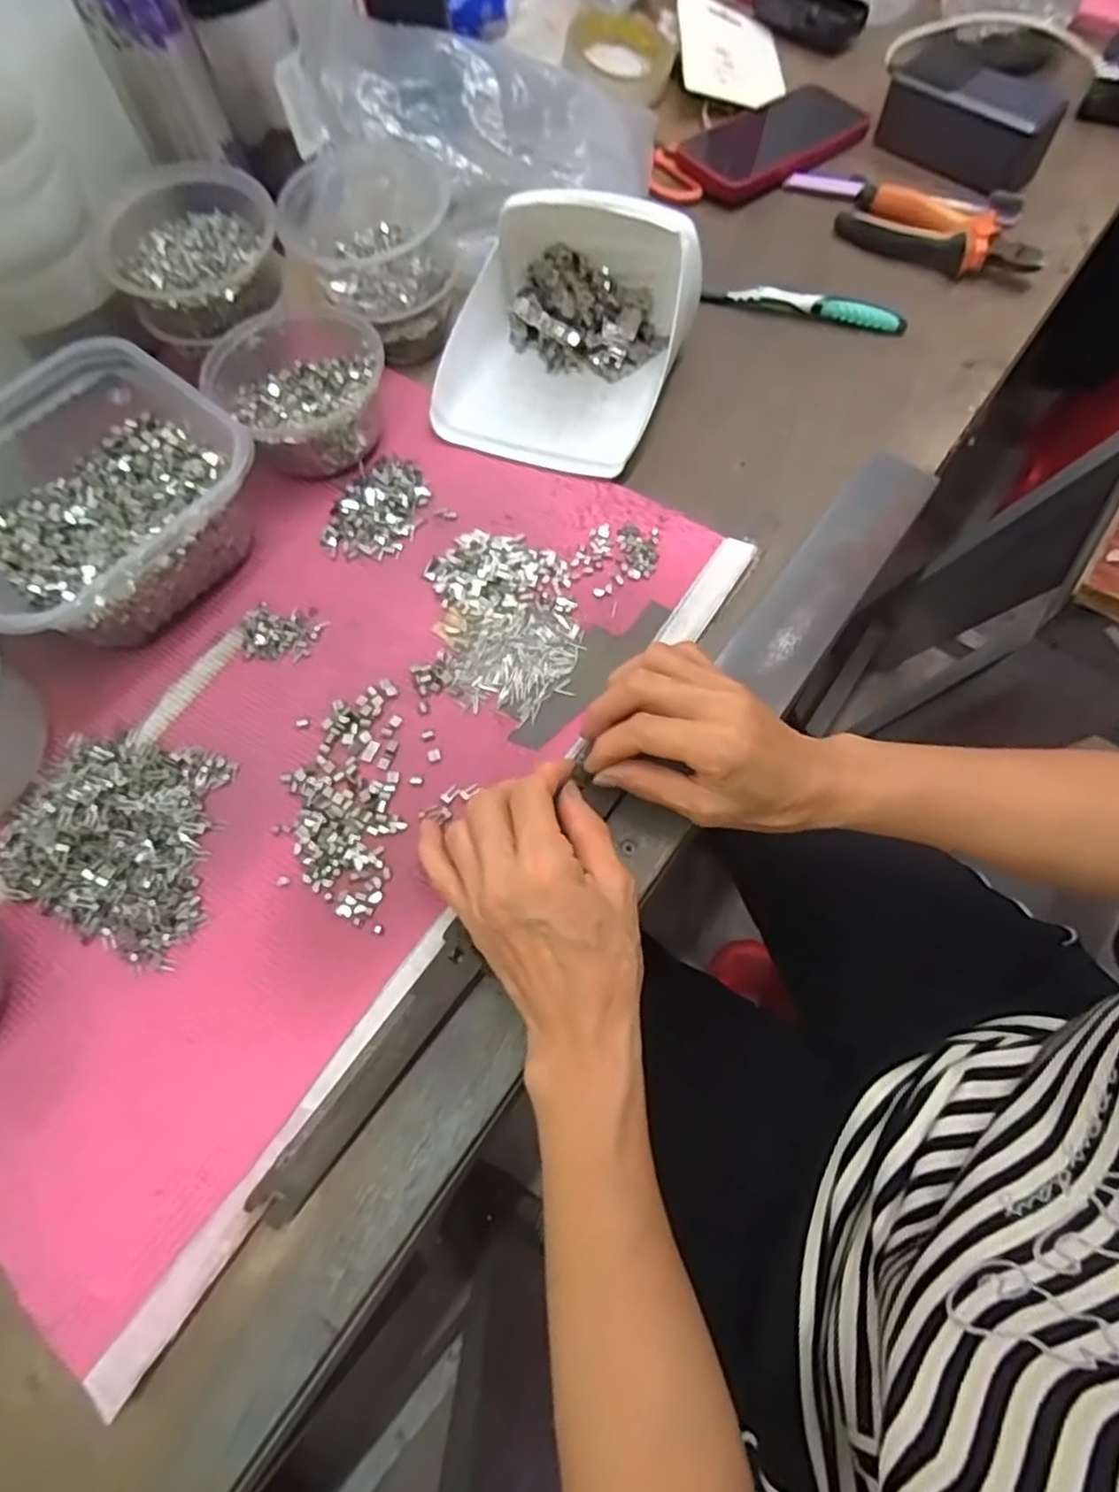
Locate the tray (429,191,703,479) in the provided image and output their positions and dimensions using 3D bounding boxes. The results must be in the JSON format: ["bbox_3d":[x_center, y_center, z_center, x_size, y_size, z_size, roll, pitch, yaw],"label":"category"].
[{"bbox_3d":[0.003,-0.285,0.473,0.160,0.079,0.173,14,69,10],"label":"tray"}]

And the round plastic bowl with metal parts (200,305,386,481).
[{"bbox_3d":[-0.172,-0.246,0.478,0.109,0.037,0.130,-38,70,-12],"label":"round plastic bowl with metal parts"}]

